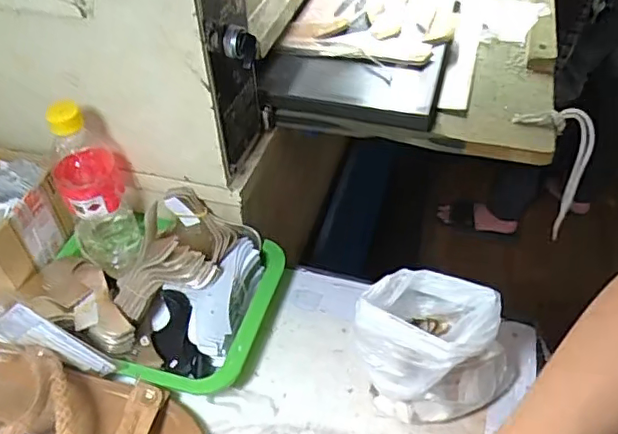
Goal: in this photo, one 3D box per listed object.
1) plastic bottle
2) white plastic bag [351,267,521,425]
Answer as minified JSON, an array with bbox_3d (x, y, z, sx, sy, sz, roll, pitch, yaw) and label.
[{"bbox_3d":[-0.229,-0.030,0.603,0.064,0.221,0.070,-18,46,-15],"label":"plastic bottle"},{"bbox_3d":[0.116,0.124,0.515,0.135,0.125,0.113,17,47,19],"label":"white plastic bag"}]

